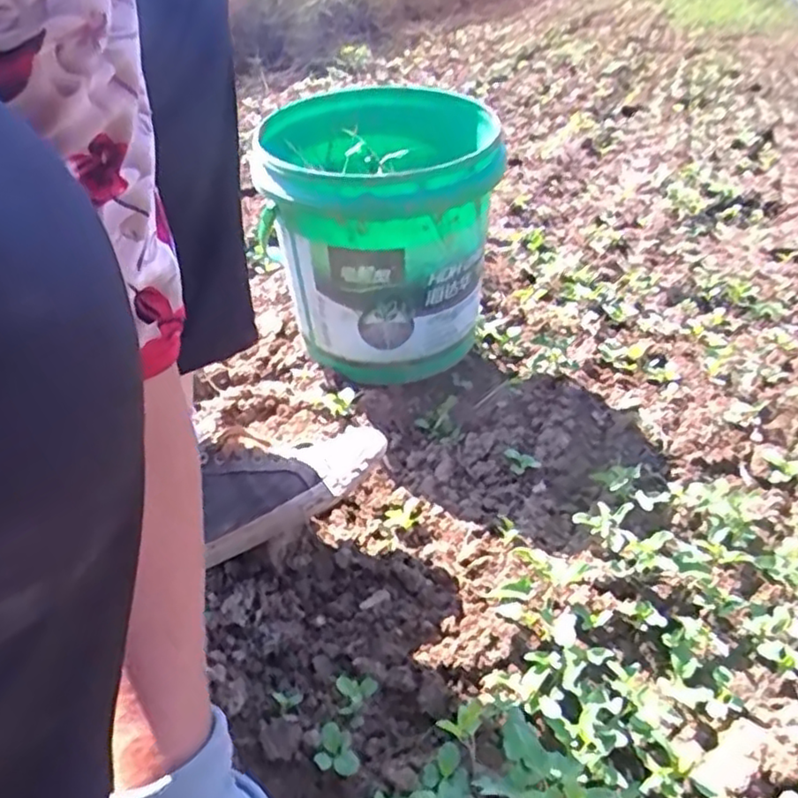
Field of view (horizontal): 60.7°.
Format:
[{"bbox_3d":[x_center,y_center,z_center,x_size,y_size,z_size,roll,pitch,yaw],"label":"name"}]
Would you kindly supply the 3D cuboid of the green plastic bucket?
[{"bbox_3d":[-0.026,-0.187,0.824,0.246,0.290,0.313,0,35,-2],"label":"green plastic bucket"}]

